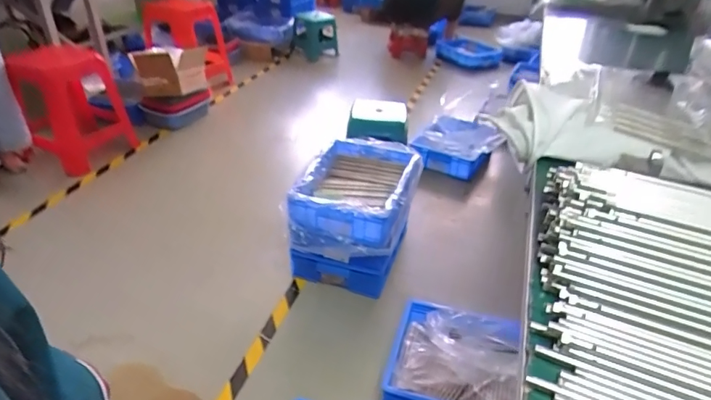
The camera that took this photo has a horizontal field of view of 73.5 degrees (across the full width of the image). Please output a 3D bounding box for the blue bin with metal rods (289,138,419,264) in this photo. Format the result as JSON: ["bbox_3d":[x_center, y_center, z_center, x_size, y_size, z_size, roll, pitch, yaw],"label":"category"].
[{"bbox_3d":[0.005,-0.004,1.517,0.330,0.197,0.434,11,34,14],"label":"blue bin with metal rods"}]

